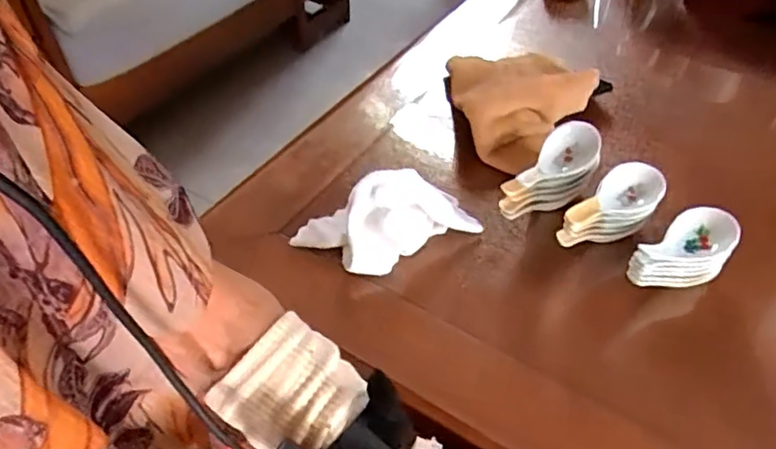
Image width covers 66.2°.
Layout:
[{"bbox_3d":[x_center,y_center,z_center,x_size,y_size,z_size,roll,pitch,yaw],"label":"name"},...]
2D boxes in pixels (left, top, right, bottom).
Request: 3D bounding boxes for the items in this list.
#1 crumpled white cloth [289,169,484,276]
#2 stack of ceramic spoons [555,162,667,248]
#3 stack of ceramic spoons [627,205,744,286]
[{"bbox_3d":[-0.002,-0.012,0.517,0.148,0.057,0.089,-29,54,-22],"label":"crumpled white cloth"},{"bbox_3d":[0.190,-0.011,0.513,0.133,0.052,0.048,-24,51,-38],"label":"stack of ceramic spoons"},{"bbox_3d":[0.235,0.025,0.482,0.124,0.044,0.047,-18,49,-32],"label":"stack of ceramic spoons"}]

